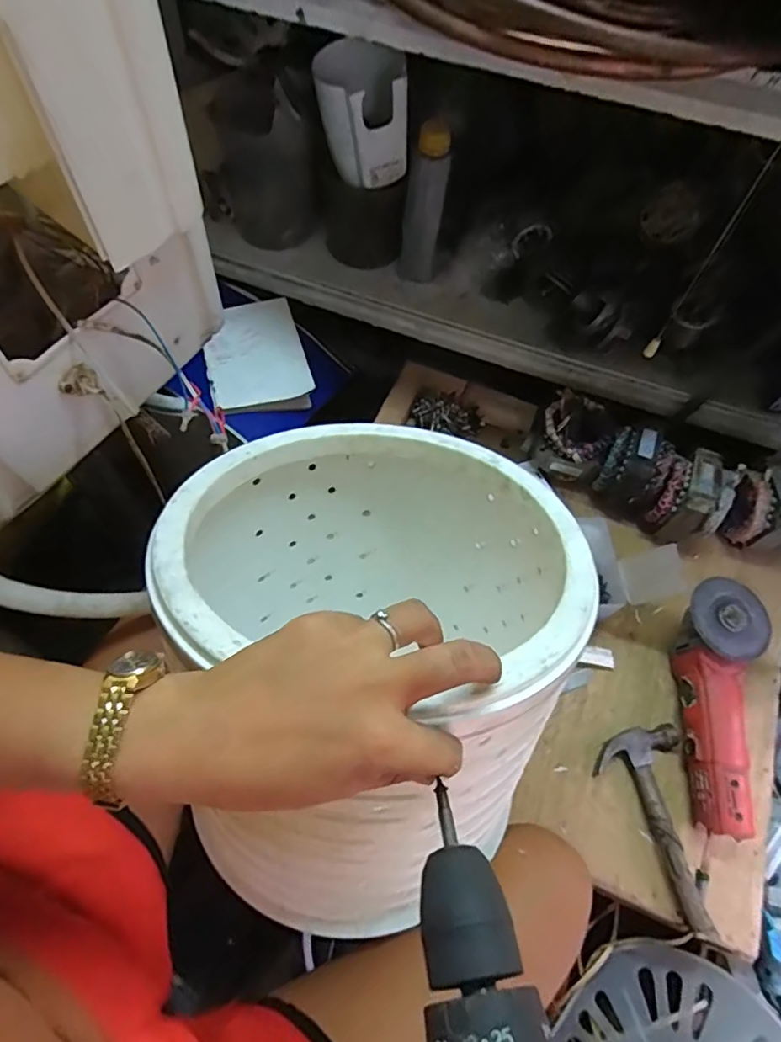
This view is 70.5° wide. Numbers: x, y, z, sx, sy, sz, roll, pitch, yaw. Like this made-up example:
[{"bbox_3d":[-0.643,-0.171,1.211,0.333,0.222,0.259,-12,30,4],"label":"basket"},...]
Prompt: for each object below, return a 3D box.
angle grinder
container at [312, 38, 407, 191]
[{"bbox_3d":[0.393,0.214,0.649,0.091,0.090,0.271,6,62,0],"label":"angle grinder"},{"bbox_3d":[-0.040,-0.543,0.747,0.109,0.132,0.107,1,62,-2],"label":"container"}]

